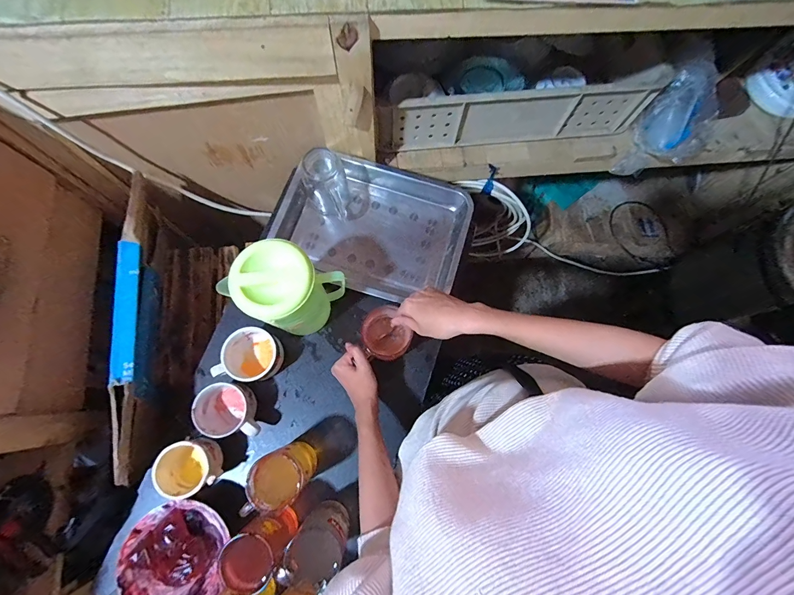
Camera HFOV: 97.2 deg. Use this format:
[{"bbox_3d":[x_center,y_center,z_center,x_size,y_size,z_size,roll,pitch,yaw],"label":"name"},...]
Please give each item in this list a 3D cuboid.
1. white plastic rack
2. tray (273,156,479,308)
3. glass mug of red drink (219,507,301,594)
[{"bbox_3d":[0.265,-0.376,0.728,0.535,0.134,0.045,-8,78,-3],"label":"white plastic rack"},{"bbox_3d":[-0.055,-0.136,0.684,0.364,0.060,0.266,17,78,2],"label":"tray"},{"bbox_3d":[-0.190,0.347,0.489,0.072,0.134,0.065,-43,82,-10],"label":"glass mug of red drink"}]

